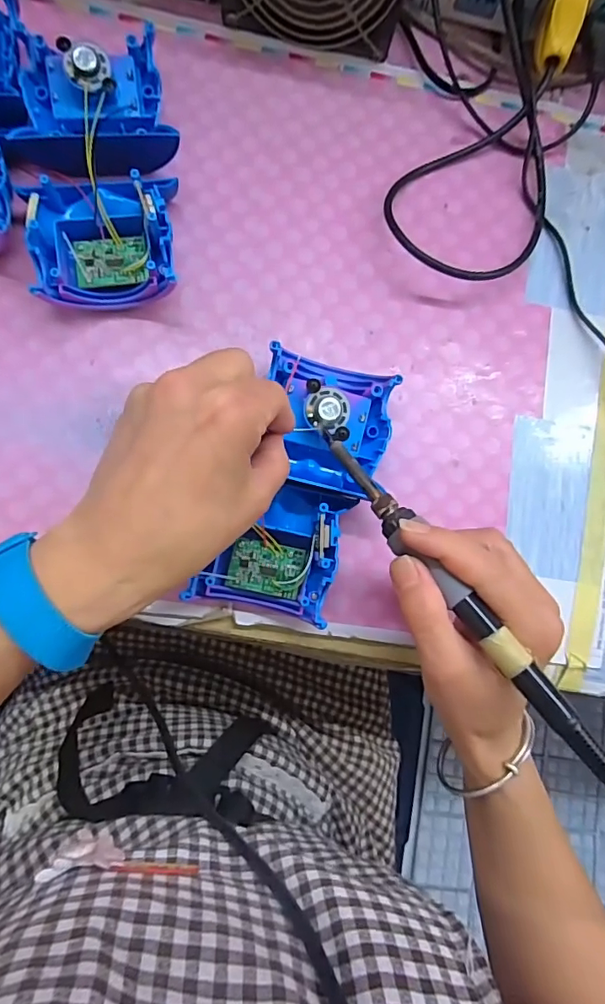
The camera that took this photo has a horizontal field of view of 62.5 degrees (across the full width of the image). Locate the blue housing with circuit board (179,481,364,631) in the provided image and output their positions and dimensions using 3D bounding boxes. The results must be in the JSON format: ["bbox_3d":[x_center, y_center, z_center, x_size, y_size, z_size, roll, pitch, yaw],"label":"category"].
[{"bbox_3d":[-0.016,0.027,0.300,0.078,0.038,0.083,18,81,-4],"label":"blue housing with circuit board"}]

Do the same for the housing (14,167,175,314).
[{"bbox_3d":[-0.121,-0.160,0.311,0.081,0.038,0.077,1,83,-7],"label":"housing"}]

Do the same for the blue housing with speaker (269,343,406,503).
[{"bbox_3d":[0.014,-0.049,0.302,0.079,0.033,0.075,12,84,-4],"label":"blue housing with speaker"}]

